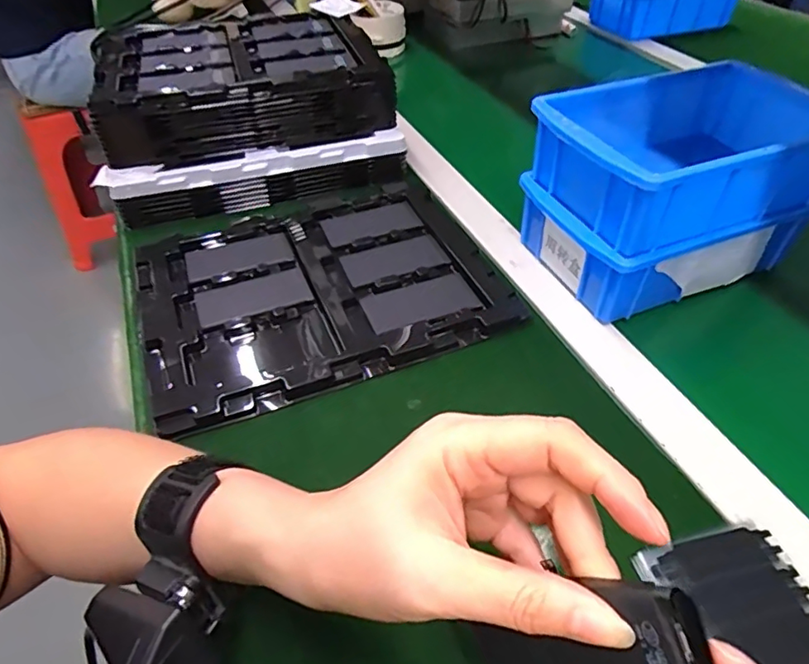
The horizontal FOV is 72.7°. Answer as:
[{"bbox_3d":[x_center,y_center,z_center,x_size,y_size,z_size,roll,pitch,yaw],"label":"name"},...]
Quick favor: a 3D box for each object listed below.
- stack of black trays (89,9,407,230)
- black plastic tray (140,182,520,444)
[{"bbox_3d":[-0.167,-0.236,0.577,0.273,0.094,0.229,-15,47,-14],"label":"stack of black trays"},{"bbox_3d":[-0.075,-0.045,0.458,0.268,0.019,0.231,-16,47,-16],"label":"black plastic tray"}]

